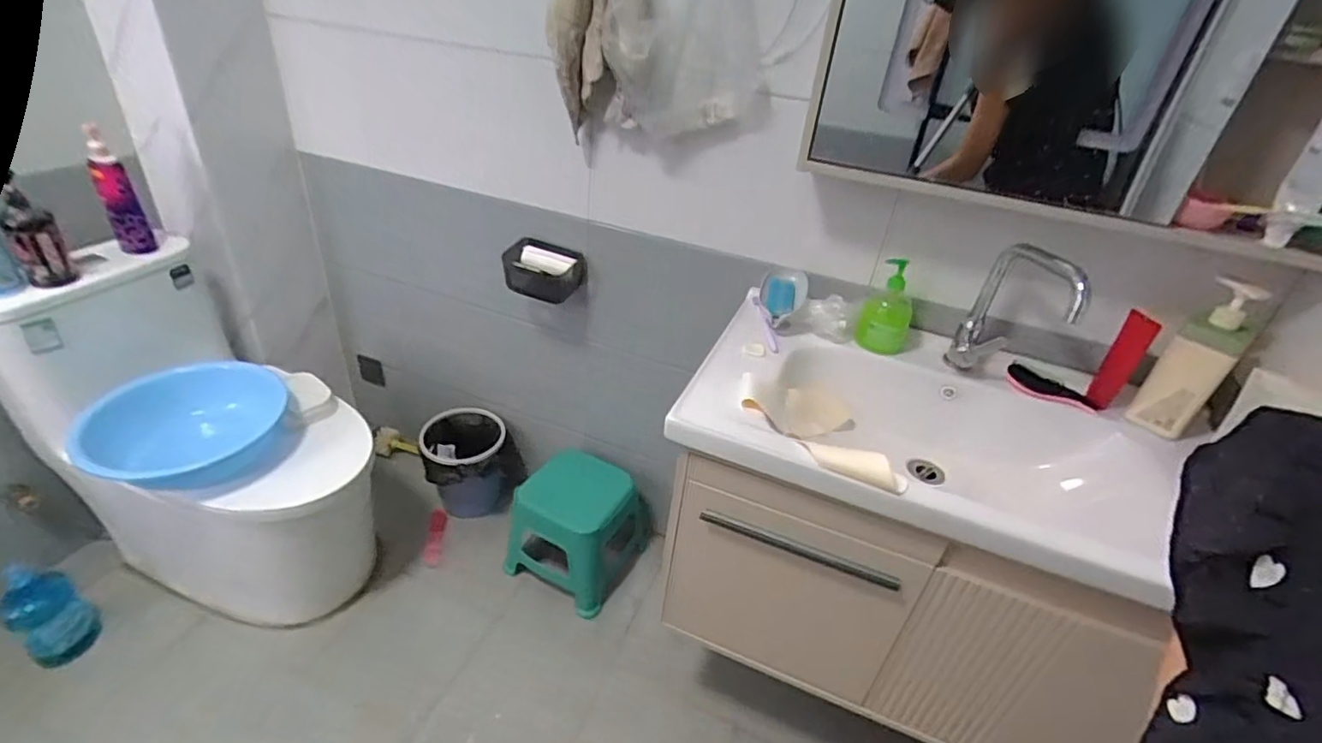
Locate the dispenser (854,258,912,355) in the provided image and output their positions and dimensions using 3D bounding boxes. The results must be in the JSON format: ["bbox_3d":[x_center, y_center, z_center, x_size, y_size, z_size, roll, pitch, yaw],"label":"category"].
[{"bbox_3d":[0.386,-0.109,1.014,0.090,0.149,0.079,16,35,14],"label":"dispenser"}]

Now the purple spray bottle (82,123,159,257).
[{"bbox_3d":[-1.009,-0.325,1.115,0.059,0.230,0.054,-21,43,-36],"label":"purple spray bottle"}]

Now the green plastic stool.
[{"bbox_3d":[-0.189,0.367,1.448,0.255,0.281,0.283,26,38,26],"label":"green plastic stool"}]

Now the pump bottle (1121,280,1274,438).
[{"bbox_3d":[0.771,-0.015,0.861,0.054,0.229,0.082,-21,43,-36],"label":"pump bottle"}]

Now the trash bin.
[{"bbox_3d":[-0.496,0.241,1.583,0.242,0.210,0.202,-7,36,-20],"label":"trash bin"}]

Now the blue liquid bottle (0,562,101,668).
[{"bbox_3d":[-1.172,0.465,1.151,0.084,0.218,0.109,16,35,14],"label":"blue liquid bottle"}]

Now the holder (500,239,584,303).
[{"bbox_3d":[-0.251,-0.210,1.273,0.172,0.095,0.121,7,33,0],"label":"holder"}]

